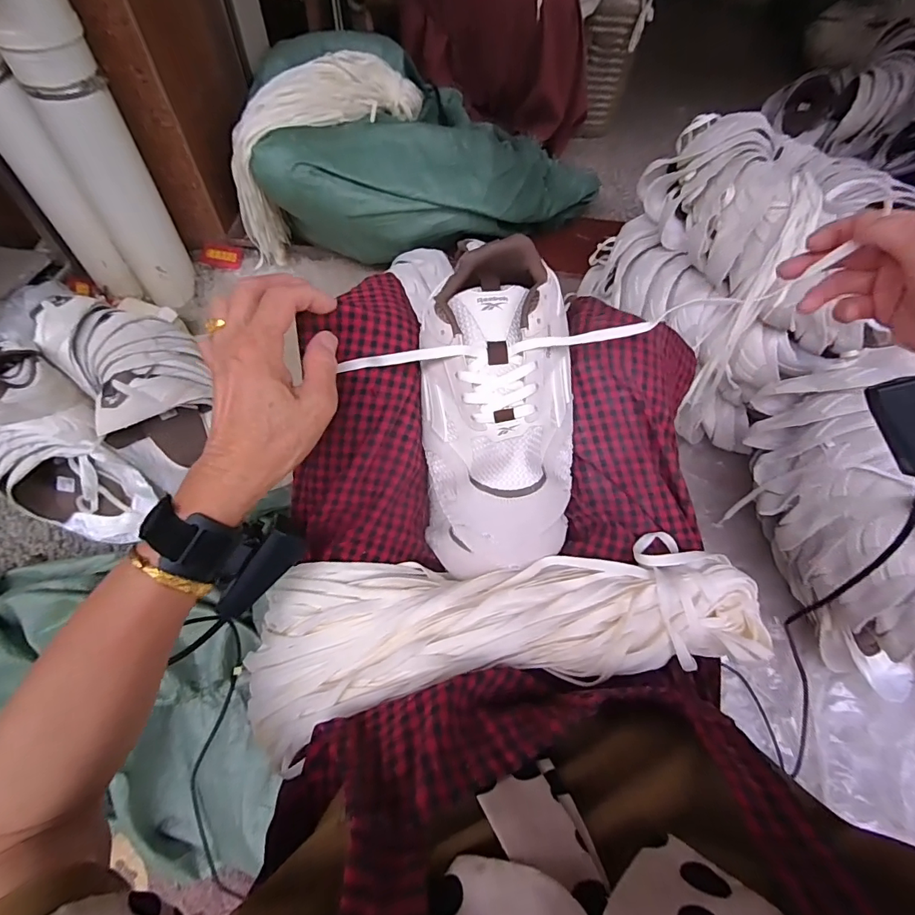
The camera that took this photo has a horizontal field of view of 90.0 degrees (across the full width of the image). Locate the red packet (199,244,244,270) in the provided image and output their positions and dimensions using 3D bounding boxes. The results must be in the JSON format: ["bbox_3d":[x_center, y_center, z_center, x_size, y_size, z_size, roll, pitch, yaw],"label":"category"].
[{"bbox_3d":[-0.521,-0.444,1.012,0.087,0.044,0.009,3,17,-14],"label":"red packet"}]

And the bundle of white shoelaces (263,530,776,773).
[{"bbox_3d":[0.034,0.138,0.350,0.380,0.084,0.128,-2,61,-6],"label":"bundle of white shoelaces"}]

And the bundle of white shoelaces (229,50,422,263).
[{"bbox_3d":[-0.283,-0.609,0.894,0.476,0.229,0.125,-46,71,7],"label":"bundle of white shoelaces"}]

